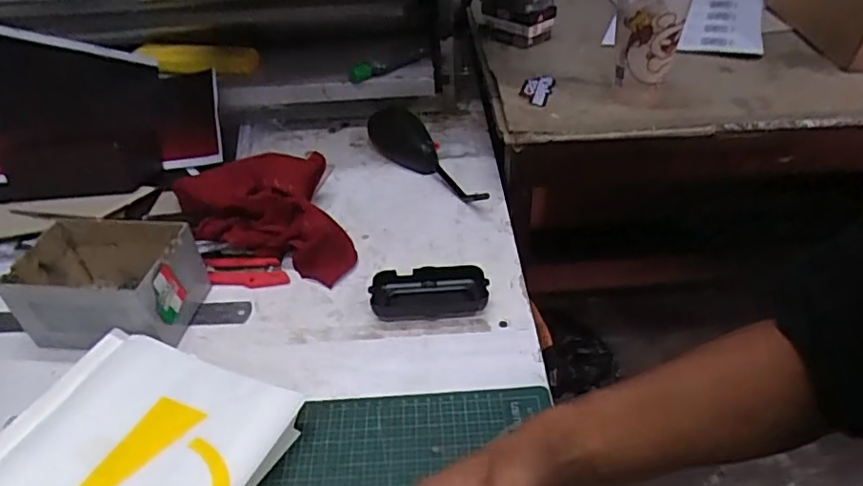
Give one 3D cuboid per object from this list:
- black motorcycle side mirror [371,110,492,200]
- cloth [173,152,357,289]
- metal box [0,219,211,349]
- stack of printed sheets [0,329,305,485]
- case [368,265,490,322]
[{"bbox_3d":[-0.012,-0.110,0.752,0.070,0.036,0.274,-18,41,-17],"label":"black motorcycle side mirror"},{"bbox_3d":[-0.193,-0.032,0.646,0.172,0.067,0.197,-13,39,-14],"label":"cloth"},{"bbox_3d":[-0.313,0.039,0.558,0.157,0.082,0.111,1,38,5],"label":"metal box"},{"bbox_3d":[-0.238,0.171,0.419,0.232,0.038,0.222,13,40,19],"label":"stack of printed sheets"},{"bbox_3d":[-0.003,0.049,0.559,0.108,0.030,0.052,-5,38,-3],"label":"case"}]

